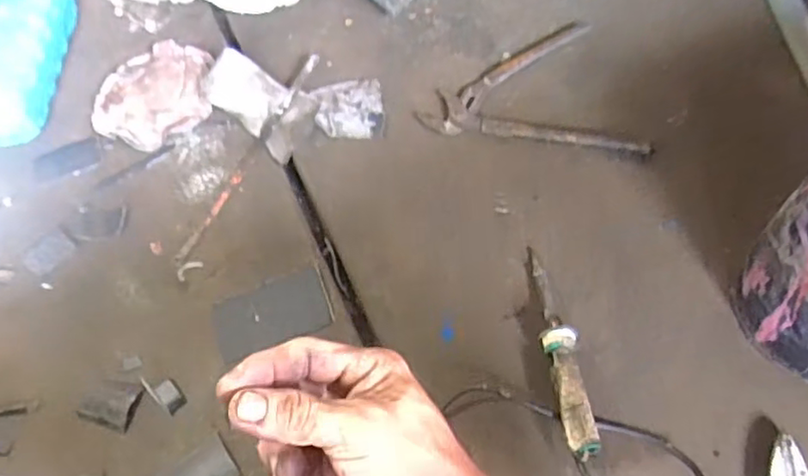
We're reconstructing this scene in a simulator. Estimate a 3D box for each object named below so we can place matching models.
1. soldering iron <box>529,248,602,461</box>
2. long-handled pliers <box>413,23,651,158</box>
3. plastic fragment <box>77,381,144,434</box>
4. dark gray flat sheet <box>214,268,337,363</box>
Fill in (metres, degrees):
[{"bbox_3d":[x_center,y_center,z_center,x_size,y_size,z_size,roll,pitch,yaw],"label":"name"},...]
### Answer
[{"bbox_3d":[0.141,0.097,0.603,0.028,0.041,0.201,-7,61,1],"label":"soldering iron"},{"bbox_3d":[0.162,-0.186,0.766,0.241,0.027,0.191,12,62,9],"label":"long-handled pliers"},{"bbox_3d":[-0.277,0.156,0.627,0.054,0.007,0.044,13,62,9],"label":"plastic fragment"},{"bbox_3d":[-0.131,0.075,0.659,0.114,0.004,0.072,-20,55,-2],"label":"dark gray flat sheet"}]

